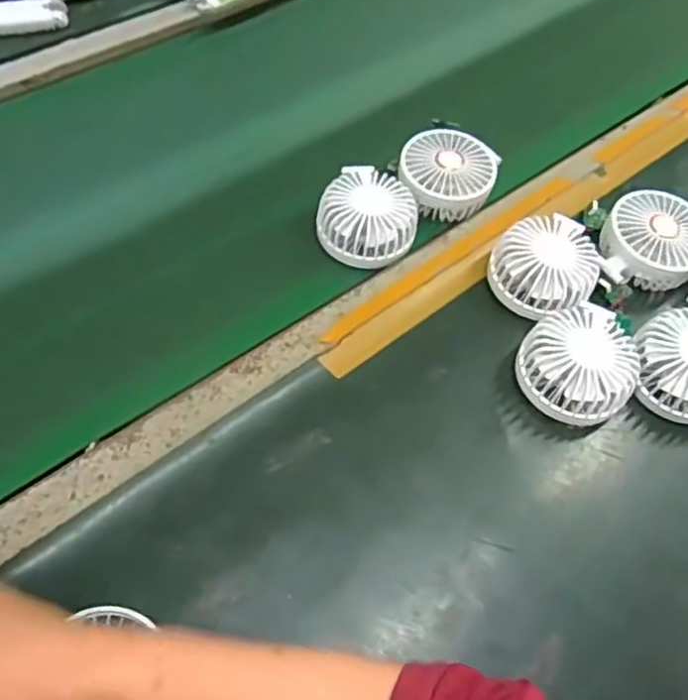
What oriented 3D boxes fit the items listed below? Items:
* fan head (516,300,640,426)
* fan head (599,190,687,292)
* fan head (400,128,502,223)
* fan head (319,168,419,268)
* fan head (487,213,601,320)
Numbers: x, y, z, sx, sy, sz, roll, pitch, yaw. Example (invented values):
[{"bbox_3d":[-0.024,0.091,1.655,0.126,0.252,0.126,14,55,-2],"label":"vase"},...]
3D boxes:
[{"bbox_3d":[0.187,0.012,0.528,0.093,0.058,0.085,1,58,-2],"label":"fan head"},{"bbox_3d":[0.273,-0.093,0.582,0.087,0.039,0.082,16,59,7],"label":"fan head"},{"bbox_3d":[0.097,-0.165,0.629,0.090,0.037,0.082,11,58,4],"label":"fan head"},{"bbox_3d":[0.022,-0.120,0.596,0.085,0.035,0.084,1,58,-2],"label":"fan head"},{"bbox_3d":[0.171,-0.071,0.567,0.084,0.040,0.086,1,58,-2],"label":"fan head"}]

